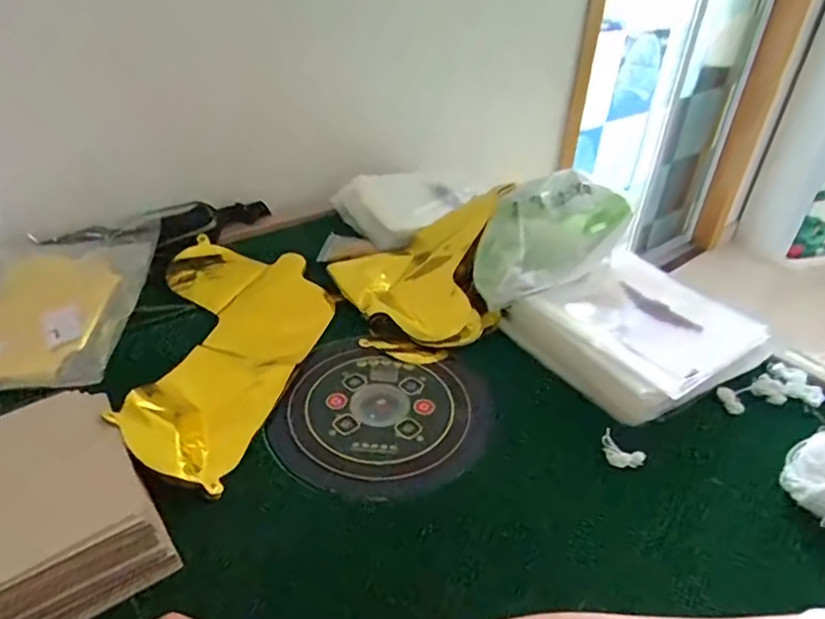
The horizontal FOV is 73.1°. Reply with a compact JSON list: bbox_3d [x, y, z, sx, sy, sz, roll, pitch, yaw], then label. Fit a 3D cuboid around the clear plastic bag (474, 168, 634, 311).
[{"bbox_3d":[0.184,-0.095,0.743,0.115,0.119,0.243,29,43,34],"label":"clear plastic bag"}]

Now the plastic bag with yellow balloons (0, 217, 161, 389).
[{"bbox_3d":[-0.461,-0.002,0.659,0.260,0.032,0.255,-2,46,-8],"label":"plastic bag with yellow balloons"}]

